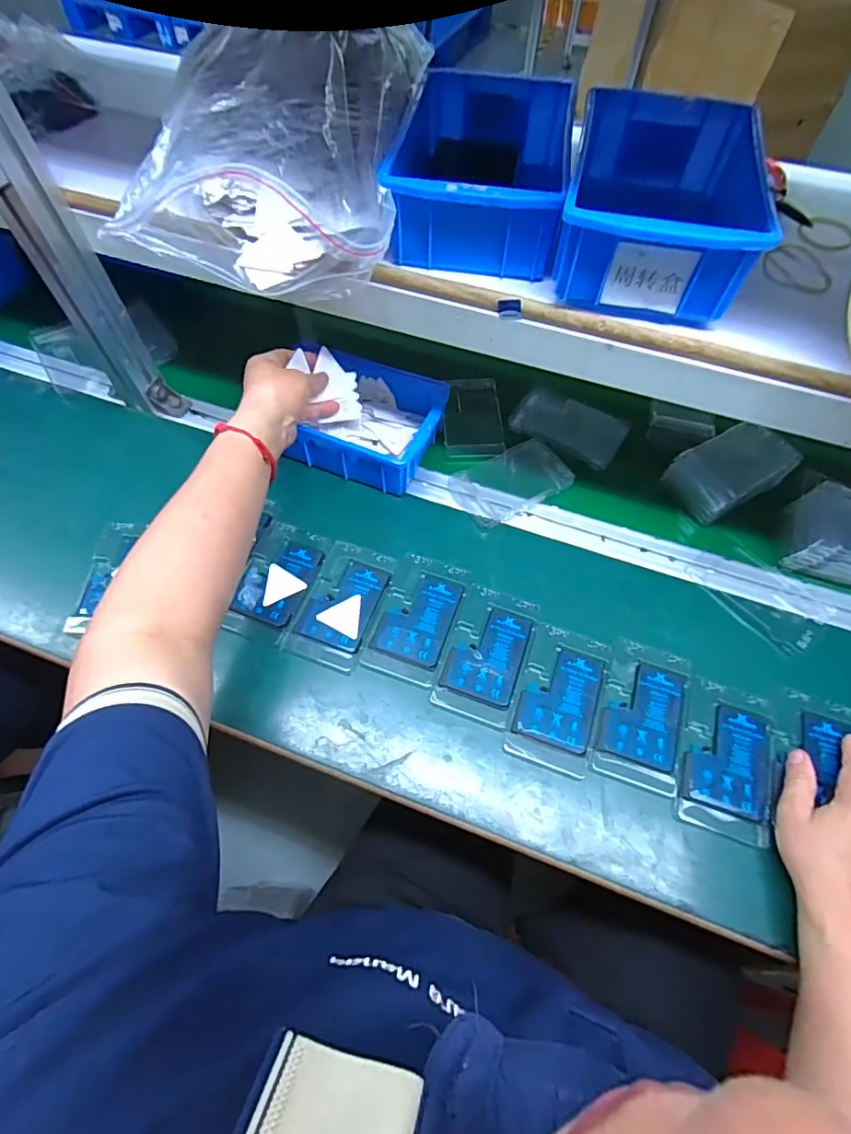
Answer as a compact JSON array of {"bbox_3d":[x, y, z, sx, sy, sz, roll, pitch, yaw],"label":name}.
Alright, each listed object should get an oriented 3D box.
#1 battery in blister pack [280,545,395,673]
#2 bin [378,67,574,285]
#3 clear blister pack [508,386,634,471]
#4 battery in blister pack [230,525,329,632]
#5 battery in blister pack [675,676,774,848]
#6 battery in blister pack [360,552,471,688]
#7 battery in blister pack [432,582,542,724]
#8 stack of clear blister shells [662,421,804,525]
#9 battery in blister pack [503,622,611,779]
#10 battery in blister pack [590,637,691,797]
[{"bbox_3d":[-0.083,0.037,0.517,0.077,0.017,0.127,19,61,9],"label":"battery in blister pack"},{"bbox_3d":[0.046,-0.321,0.419,0.123,0.062,0.192,8,60,4],"label":"bin"},{"bbox_3d":[0.173,-0.176,0.628,0.133,0.021,0.080,33,64,16],"label":"clear blister pack"},{"bbox_3d":[-0.148,0.008,0.527,0.068,0.007,0.106,15,61,7],"label":"battery in blister pack"},{"bbox_3d":[0.264,0.165,0.449,0.072,0.007,0.126,18,61,9],"label":"battery in blister pack"},{"bbox_3d":[-0.007,0.046,0.507,0.075,0.007,0.127,18,61,9],"label":"battery in blister pack"},{"bbox_3d":[0.060,0.081,0.494,0.072,0.015,0.126,18,61,9],"label":"battery in blister pack"},{"bbox_3d":[0.341,-0.110,0.575,0.130,0.054,0.080,-27,64,-16],"label":"stack of clear blister shells"},{"bbox_3d":[0.125,0.118,0.476,0.072,0.015,0.126,18,61,9],"label":"battery in blister pack"},{"bbox_3d":[0.197,0.132,0.470,0.073,0.012,0.128,17,61,8],"label":"battery in blister pack"}]

